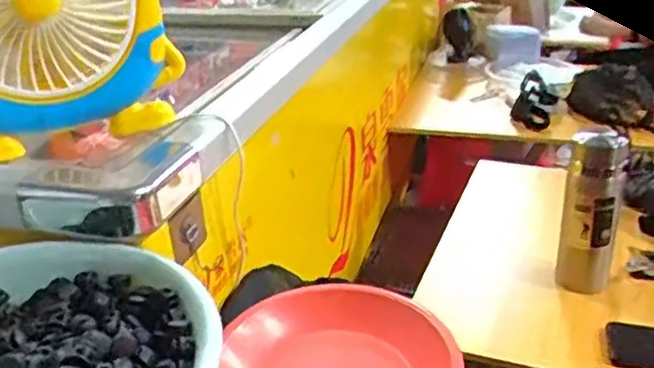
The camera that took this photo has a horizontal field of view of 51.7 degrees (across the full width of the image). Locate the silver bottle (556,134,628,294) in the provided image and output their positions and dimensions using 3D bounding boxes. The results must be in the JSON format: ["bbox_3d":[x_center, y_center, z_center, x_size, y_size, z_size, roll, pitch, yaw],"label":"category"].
[{"bbox_3d":[0.365,0.048,0.935,0.072,0.225,0.064,8,28,19],"label":"silver bottle"}]

